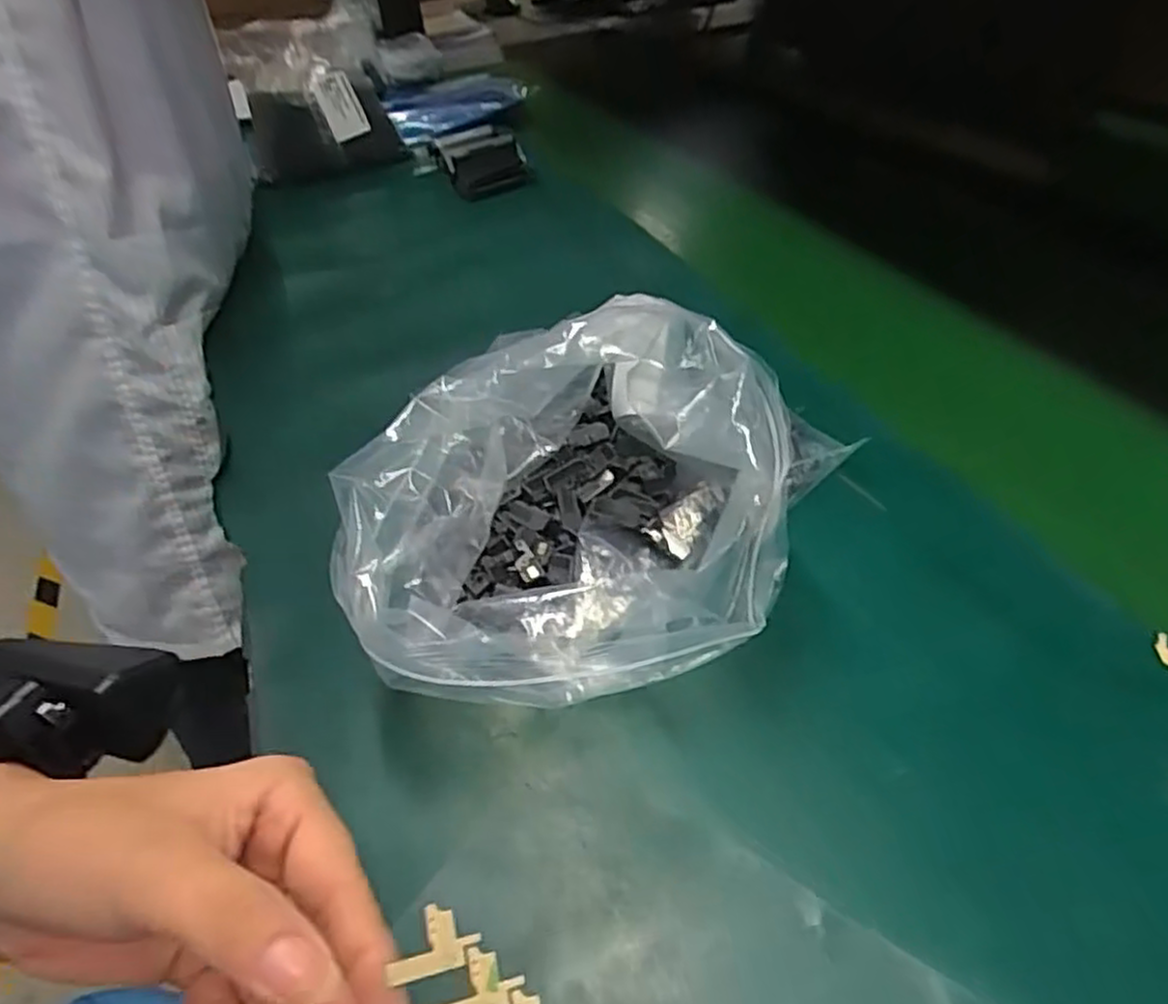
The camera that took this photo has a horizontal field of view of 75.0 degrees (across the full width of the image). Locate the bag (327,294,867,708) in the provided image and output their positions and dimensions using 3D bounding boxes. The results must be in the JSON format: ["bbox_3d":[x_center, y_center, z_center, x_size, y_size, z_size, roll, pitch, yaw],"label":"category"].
[{"bbox_3d":[-0.012,-0.005,0.313,0.175,0.112,0.161,-15,43,-8],"label":"bag"}]

